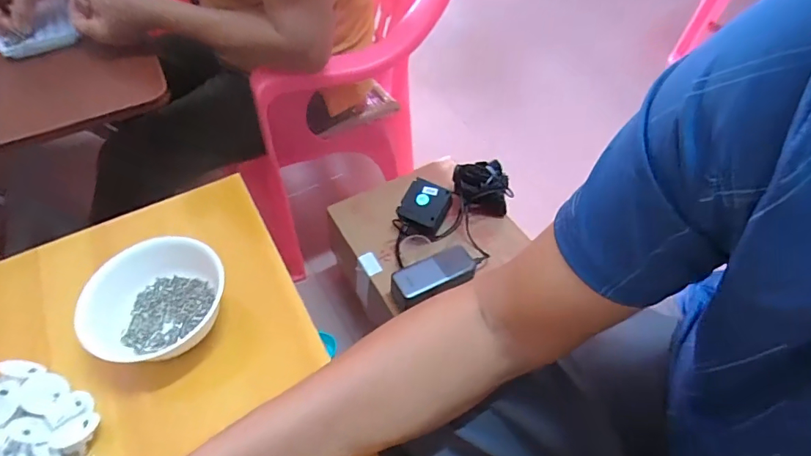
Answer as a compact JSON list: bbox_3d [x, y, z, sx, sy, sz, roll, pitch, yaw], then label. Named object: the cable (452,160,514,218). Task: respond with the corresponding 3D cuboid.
[{"bbox_3d":[0.136,-0.066,0.835,0.091,0.079,0.088,-1,52,-1],"label":"cable"}]

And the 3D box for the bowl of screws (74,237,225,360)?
[{"bbox_3d":[-0.220,0.063,0.409,0.107,0.049,0.099,0,52,0],"label":"bowl of screws"}]

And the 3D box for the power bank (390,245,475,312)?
[{"bbox_3d":[0.047,0.080,0.740,0.135,0.053,0.056,-25,56,-18],"label":"power bank"}]

